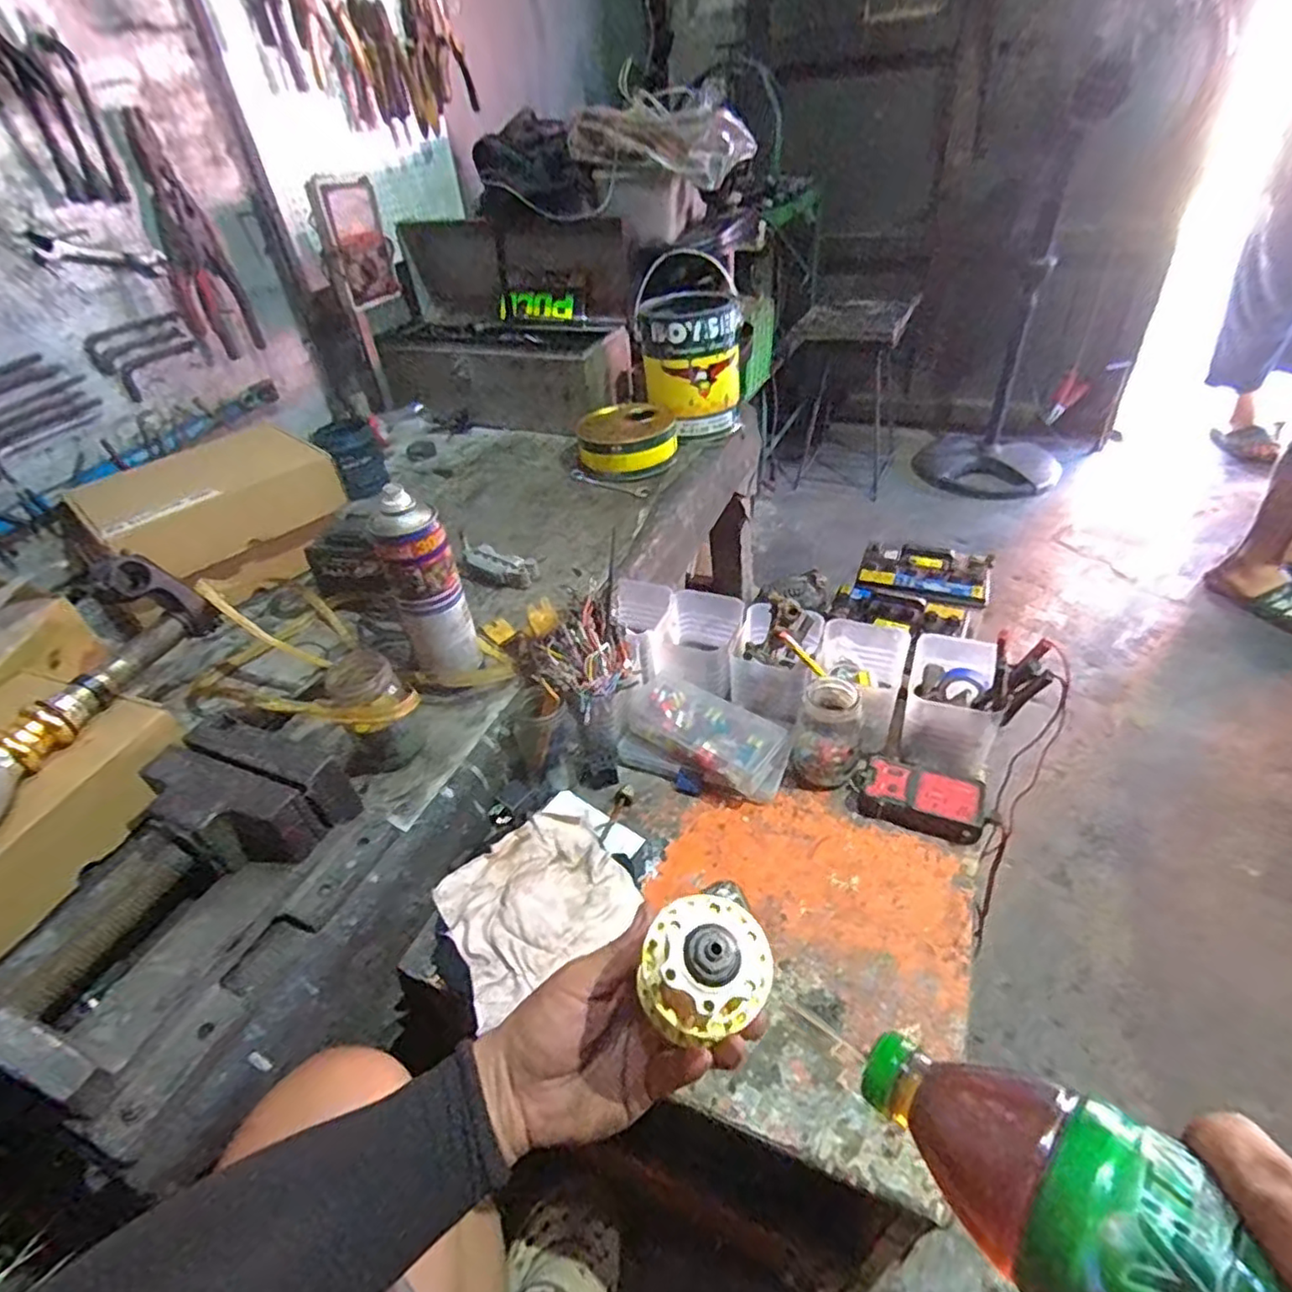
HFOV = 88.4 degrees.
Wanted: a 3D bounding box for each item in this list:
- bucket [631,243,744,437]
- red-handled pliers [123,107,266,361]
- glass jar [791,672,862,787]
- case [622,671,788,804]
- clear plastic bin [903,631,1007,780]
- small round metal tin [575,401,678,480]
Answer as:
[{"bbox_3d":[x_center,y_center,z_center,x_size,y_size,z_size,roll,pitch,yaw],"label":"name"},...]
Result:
[{"bbox_3d":[0.075,-0.499,1.138,0.167,0.227,0.166,-2,40,4],"label":"bucket"},{"bbox_3d":[-0.649,-0.560,0.947,0.032,0.297,0.110,7,52,10],"label":"red-handled pliers"},{"bbox_3d":[0.180,0.086,0.655,0.060,0.104,0.058,-3,40,3],"label":"glass jar"},{"bbox_3d":[0.065,0.091,0.693,0.165,0.044,0.078,25,49,31],"label":"case"},{"bbox_3d":[0.309,0.057,0.679,0.086,0.071,0.131,13,44,20],"label":"clear plastic bin"},{"bbox_3d":[-0.031,-0.341,1.107,0.165,0.067,0.156,-3,40,3],"label":"small round metal tin"}]

